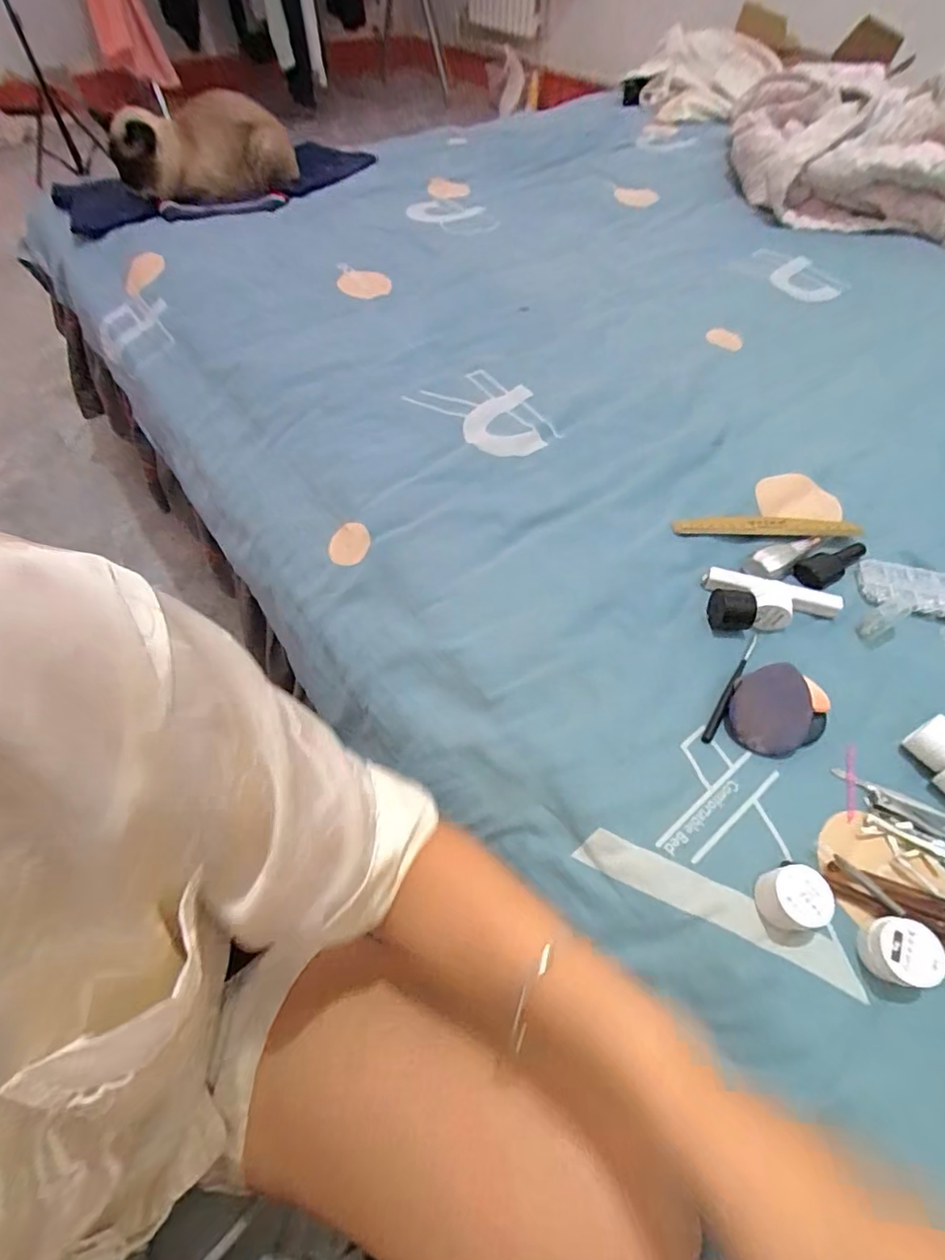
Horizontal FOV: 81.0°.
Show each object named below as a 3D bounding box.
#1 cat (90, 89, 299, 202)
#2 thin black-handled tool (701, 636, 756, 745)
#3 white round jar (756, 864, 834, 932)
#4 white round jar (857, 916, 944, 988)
[{"bbox_3d":[-0.511,-0.911,1.054,0.312,0.155,0.194,-39,63,-24],"label":"cat"},{"bbox_3d":[0.208,0.042,0.440,0.008,0.010,0.118,29,60,19],"label":"thin black-handled tool"},{"bbox_3d":[0.196,0.165,0.338,0.033,0.030,0.033,0,55,0],"label":"white round jar"},{"bbox_3d":[0.250,0.188,0.323,0.034,0.025,0.034,0,55,0],"label":"white round jar"}]

